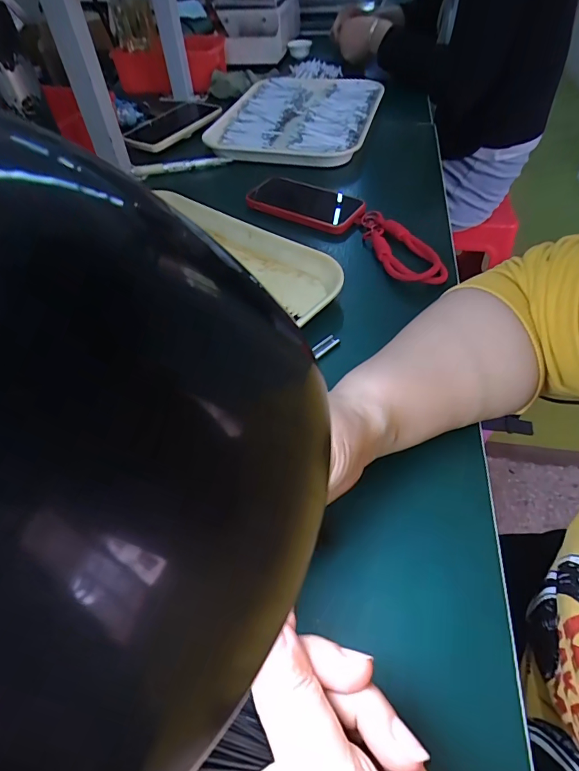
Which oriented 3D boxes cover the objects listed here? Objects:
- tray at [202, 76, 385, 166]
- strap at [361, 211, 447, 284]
[{"bbox_3d":[0.016,-0.458,0.684,0.241,0.051,0.359,11,51,11],"label":"tray"},{"bbox_3d":[0.110,-0.143,0.429,0.044,0.027,0.137,-14,51,-9],"label":"strap"}]

